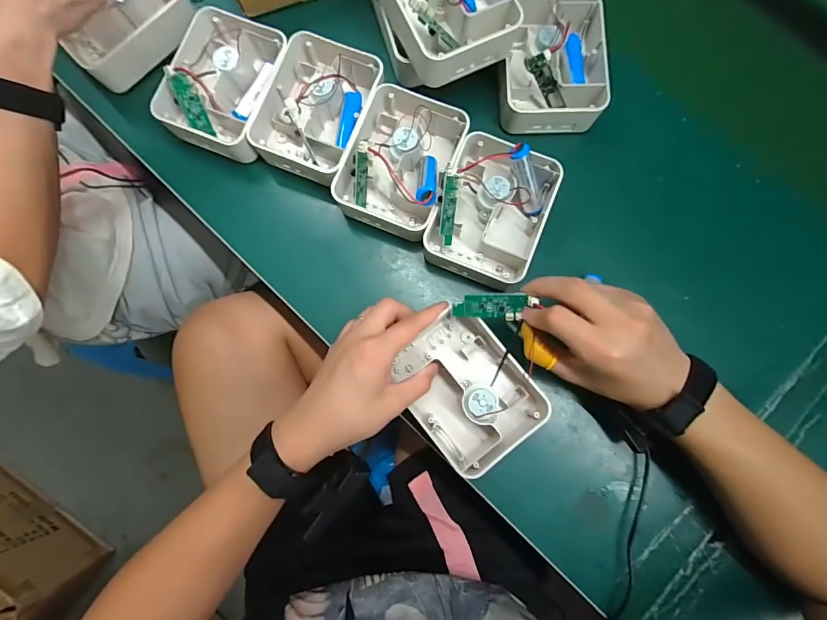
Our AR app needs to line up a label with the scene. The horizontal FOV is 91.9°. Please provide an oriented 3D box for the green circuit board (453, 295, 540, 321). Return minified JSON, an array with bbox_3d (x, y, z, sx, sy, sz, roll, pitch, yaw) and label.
[{"bbox_3d":[0.066,-0.001,0.330,0.066,0.008,0.022,-1,121,9],"label":"green circuit board"}]

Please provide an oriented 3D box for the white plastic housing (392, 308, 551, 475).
[{"bbox_3d":[0.051,0.073,0.365,0.106,0.041,0.129,-37,85,-8],"label":"white plastic housing"}]

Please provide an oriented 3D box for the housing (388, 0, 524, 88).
[{"bbox_3d":[0.029,-0.288,0.372,0.105,0.048,0.123,-20,82,-6],"label":"housing"}]

